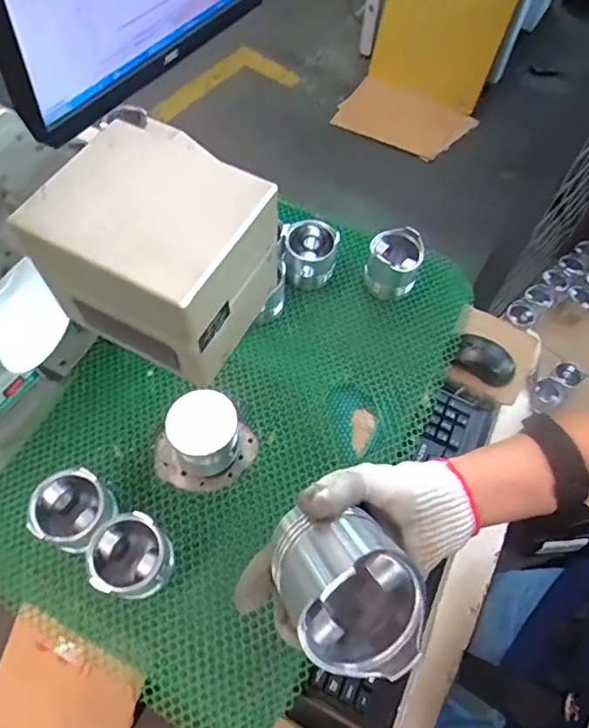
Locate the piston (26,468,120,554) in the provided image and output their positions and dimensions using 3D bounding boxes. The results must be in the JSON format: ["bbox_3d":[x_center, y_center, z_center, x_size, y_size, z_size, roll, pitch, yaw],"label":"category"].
[{"bbox_3d":[-0.236,0.163,0.569,0.073,0.077,0.071,1,60,-2],"label":"piston"}]

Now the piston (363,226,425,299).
[{"bbox_3d":[0.144,-0.144,0.764,0.076,0.078,0.077,10,60,3],"label":"piston"}]

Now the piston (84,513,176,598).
[{"bbox_3d":[-0.171,0.204,0.551,0.071,0.077,0.074,1,60,-2],"label":"piston"}]

